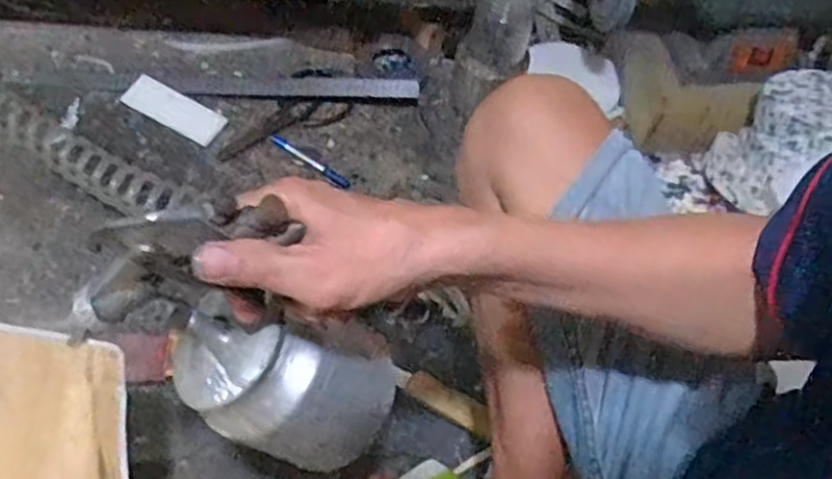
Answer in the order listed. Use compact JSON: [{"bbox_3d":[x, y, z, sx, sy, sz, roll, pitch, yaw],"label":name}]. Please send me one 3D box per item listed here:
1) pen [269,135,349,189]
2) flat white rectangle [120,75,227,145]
[{"bbox_3d":[-0.146,-0.108,0.954,0.130,0.008,0.015,32,60,15],"label":"pen"},{"bbox_3d":[-0.337,-0.182,0.978,0.144,0.005,0.054,27,68,6],"label":"flat white rectangle"}]

